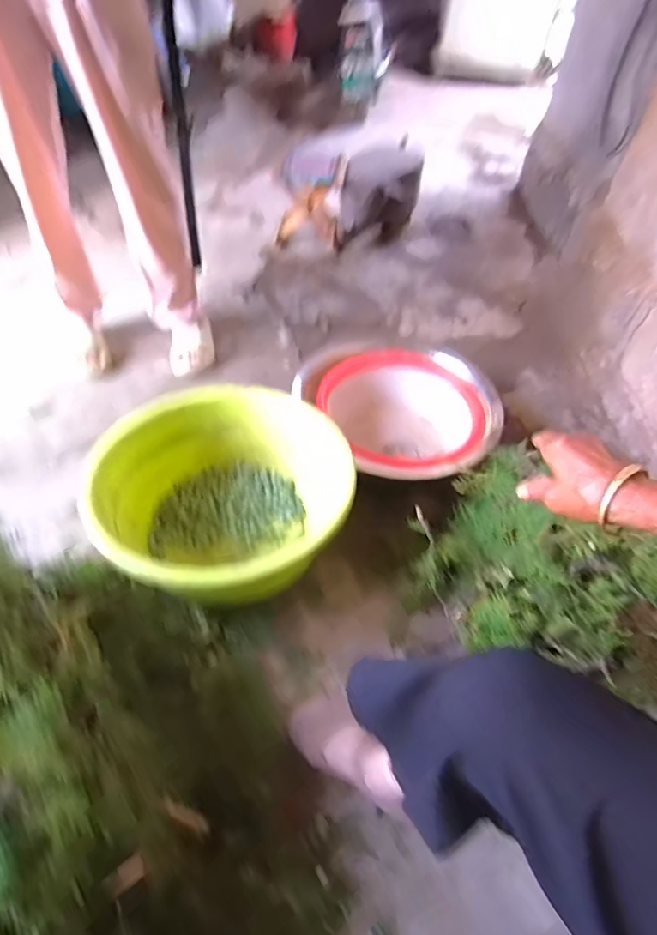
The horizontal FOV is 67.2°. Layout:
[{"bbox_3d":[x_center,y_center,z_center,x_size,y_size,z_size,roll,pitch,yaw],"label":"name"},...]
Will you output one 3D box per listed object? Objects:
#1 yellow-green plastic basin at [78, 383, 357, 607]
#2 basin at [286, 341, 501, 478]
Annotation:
[{"bbox_3d":[-0.193,0.050,0.922,0.432,0.198,0.458,3,50,-3],"label":"yellow-green plastic basin"},{"bbox_3d":[0.185,-0.099,1.111,0.402,0.159,0.389,3,50,-3],"label":"basin"}]

